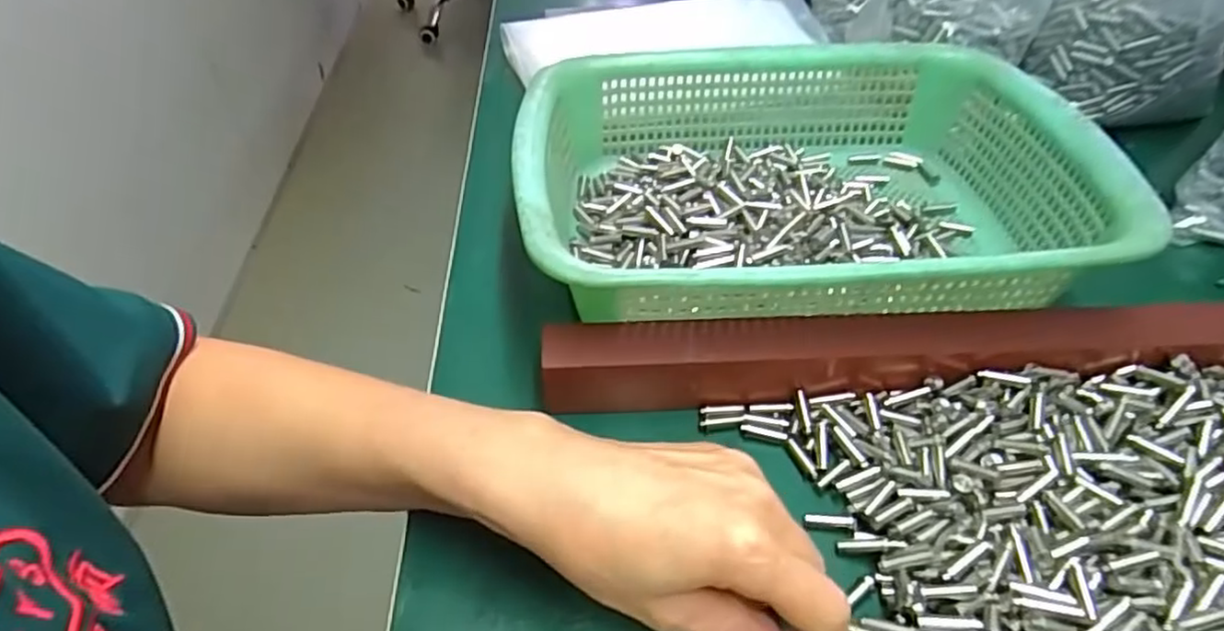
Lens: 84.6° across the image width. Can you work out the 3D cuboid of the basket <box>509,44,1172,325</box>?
[{"bbox_3d":[0.102,-0.073,0.379,0.290,0.073,0.217,-3,46,-2],"label":"basket"}]

